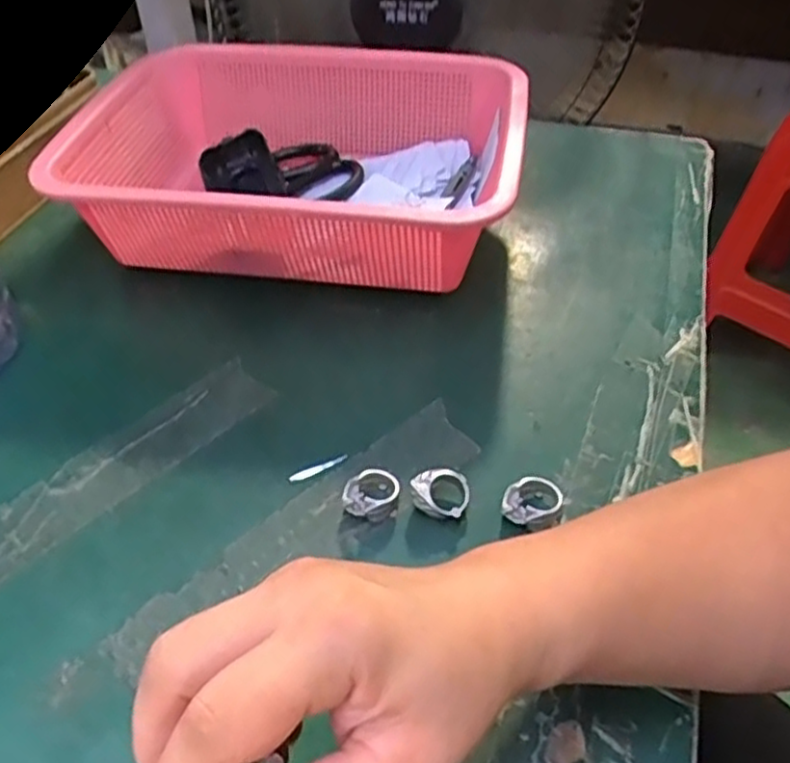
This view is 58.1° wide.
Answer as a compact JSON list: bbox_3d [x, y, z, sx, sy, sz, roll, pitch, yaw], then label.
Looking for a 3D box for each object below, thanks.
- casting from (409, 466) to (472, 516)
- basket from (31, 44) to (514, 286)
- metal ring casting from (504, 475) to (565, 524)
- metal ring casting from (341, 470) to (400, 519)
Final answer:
[{"bbox_3d":[0.022,0.056,0.350,0.027,0.018,0.021,11,47,12],"label":"casting"},{"bbox_3d":[-0.066,-0.153,0.515,0.303,0.091,0.219,5,46,6],"label":"basket"},{"bbox_3d":[0.067,0.059,0.348,0.025,0.013,0.026,19,49,19],"label":"metal ring casting"},{"bbox_3d":[-0.012,0.056,0.354,0.028,0.015,0.021,-2,46,-1],"label":"metal ring casting"}]

